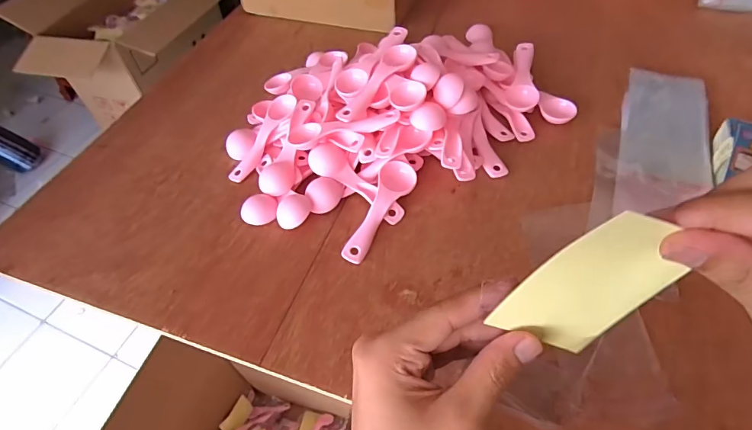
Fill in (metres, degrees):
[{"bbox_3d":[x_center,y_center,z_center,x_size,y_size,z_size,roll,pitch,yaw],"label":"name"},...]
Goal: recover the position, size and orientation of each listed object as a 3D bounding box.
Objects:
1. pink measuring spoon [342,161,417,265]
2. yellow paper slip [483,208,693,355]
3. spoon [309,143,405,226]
[{"bbox_3d":[0.004,-0.005,0.405,0.033,0.020,0.112,19,56,19],"label":"pink measuring spoon"},{"bbox_3d":[0.103,0.034,0.201,0.062,0.090,0.007,16,43,-16],"label":"yellow paper slip"},{"bbox_3d":[-0.019,-0.032,0.424,0.113,0.014,0.032,39,63,16],"label":"spoon"}]

